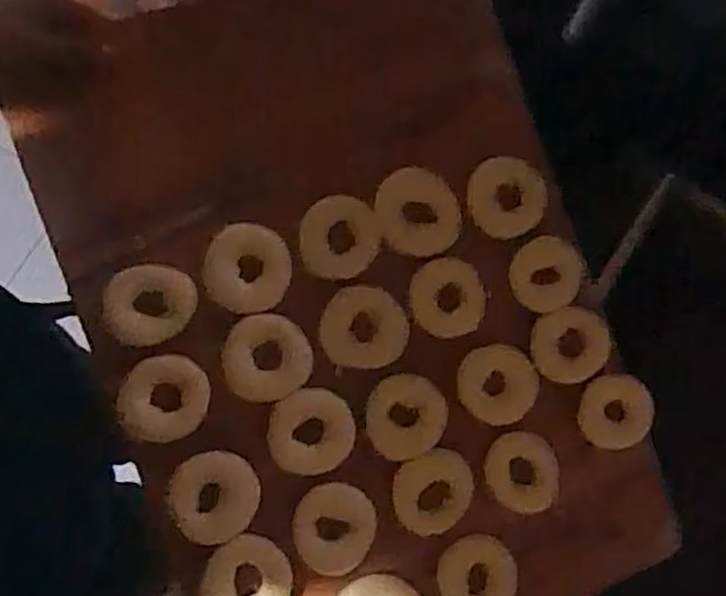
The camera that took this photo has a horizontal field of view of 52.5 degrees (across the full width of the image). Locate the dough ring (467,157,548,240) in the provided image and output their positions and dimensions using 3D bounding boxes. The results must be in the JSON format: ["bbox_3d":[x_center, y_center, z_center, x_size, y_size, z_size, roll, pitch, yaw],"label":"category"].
[{"bbox_3d":[0.129,-0.090,0.660,0.075,0.014,0.067,-43,82,-8],"label":"dough ring"}]

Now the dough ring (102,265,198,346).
[{"bbox_3d":[-0.175,0.005,0.600,0.076,0.019,0.057,-20,79,-4],"label":"dough ring"}]

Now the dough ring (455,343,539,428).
[{"bbox_3d":[0.120,0.077,0.651,0.072,0.016,0.068,0,78,0],"label":"dough ring"}]

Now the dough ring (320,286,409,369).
[{"bbox_3d":[0.002,0.026,0.627,0.073,0.018,0.066,4,78,0],"label":"dough ring"}]

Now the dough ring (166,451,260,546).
[{"bbox_3d":[-0.120,0.162,0.597,0.067,0.026,0.072,0,78,0],"label":"dough ring"}]

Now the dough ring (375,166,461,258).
[{"bbox_3d":[0.048,-0.075,0.645,0.073,0.015,0.075,0,78,0],"label":"dough ring"}]

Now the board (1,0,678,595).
[{"bbox_3d":[-0.008,0.010,0.640,0.417,0.024,0.603,-19,87,-12],"label":"board"}]

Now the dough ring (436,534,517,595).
[{"bbox_3d":[0.098,0.241,0.628,0.068,0.011,0.070,0,78,0],"label":"dough ring"}]

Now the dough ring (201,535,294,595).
[{"bbox_3d":[-0.093,0.231,0.600,0.067,0.013,0.069,0,78,0],"label":"dough ring"}]

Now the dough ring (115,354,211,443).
[{"bbox_3d":[-0.161,0.082,0.594,0.074,0.019,0.064,-36,81,-7],"label":"dough ring"}]

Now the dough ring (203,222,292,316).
[{"bbox_3d":[-0.097,-0.025,0.618,0.070,0.011,0.072,0,78,0],"label":"dough ring"}]

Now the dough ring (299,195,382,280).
[{"bbox_3d":[-0.019,-0.052,0.628,0.067,0.009,0.069,0,78,0],"label":"dough ring"}]

